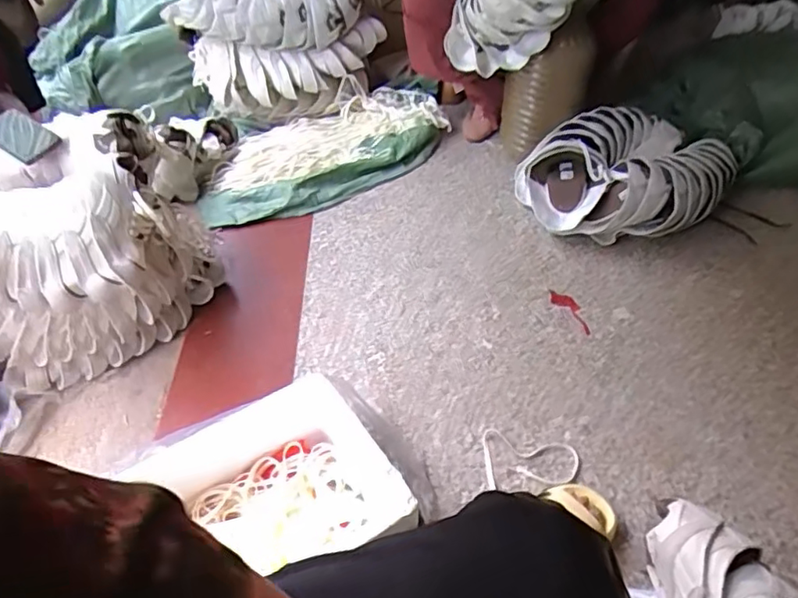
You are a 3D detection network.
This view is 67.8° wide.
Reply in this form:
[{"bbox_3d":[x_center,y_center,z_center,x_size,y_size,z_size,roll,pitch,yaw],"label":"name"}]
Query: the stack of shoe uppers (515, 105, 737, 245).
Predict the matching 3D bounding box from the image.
[{"bbox_3d":[0.529,-0.281,1.360,0.461,0.163,0.306,-9,45,-8],"label":"stack of shoe uppers"}]

